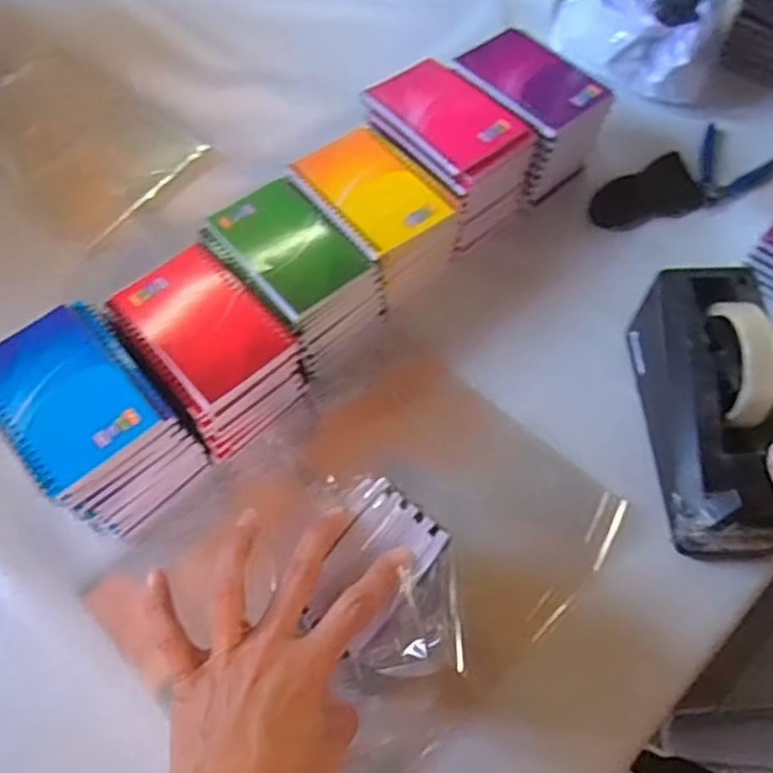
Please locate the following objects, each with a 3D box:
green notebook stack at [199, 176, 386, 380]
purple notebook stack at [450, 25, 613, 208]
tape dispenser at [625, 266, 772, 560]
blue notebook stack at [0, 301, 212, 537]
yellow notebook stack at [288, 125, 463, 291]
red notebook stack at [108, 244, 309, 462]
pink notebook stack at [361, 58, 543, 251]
[{"bbox_3d":[-0.079,-0.095,0.572,0.094,0.079,0.139,-38,68,-19],"label":"green notebook stack"},{"bbox_3d":[0.134,-0.261,0.661,0.092,0.105,0.132,-36,67,-18],"label":"purple notebook stack"},{"bbox_3d":[0.243,0.010,0.484,0.066,0.114,0.198,0,61,-4],"label":"tape dispenser"},{"bbox_3d":[-0.216,0.027,0.496,0.099,0.094,0.144,-41,69,-20],"label":"blue notebook stack"},{"bbox_3d":[-0.010,-0.151,0.599,0.101,0.080,0.140,-40,69,-19],"label":"yellow notebook stack"},{"bbox_3d":[-0.144,-0.032,0.538,0.096,0.081,0.136,-39,69,-19],"label":"red notebook stack"},{"bbox_3d":[0.054,-0.218,0.633,0.098,0.094,0.146,-39,69,-19],"label":"pink notebook stack"}]

